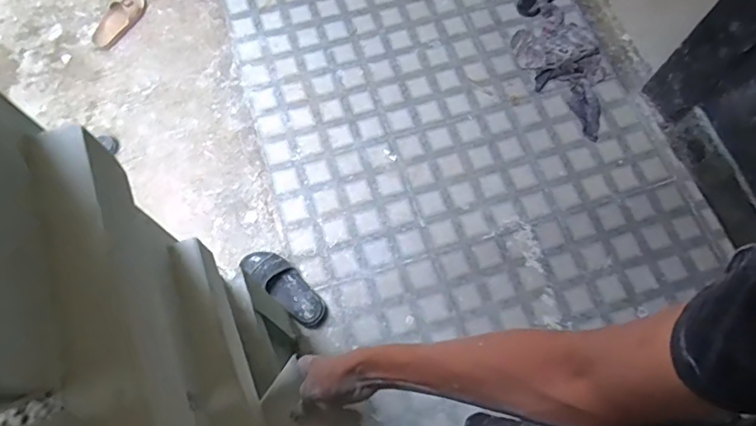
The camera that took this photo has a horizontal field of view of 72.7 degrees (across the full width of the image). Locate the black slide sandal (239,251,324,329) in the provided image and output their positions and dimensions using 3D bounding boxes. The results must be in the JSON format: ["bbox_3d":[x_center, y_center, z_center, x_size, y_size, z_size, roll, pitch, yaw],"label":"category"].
[{"bbox_3d":[-0.265,0.196,1.444,0.297,0.087,0.104,40,75,11],"label":"black slide sandal"}]

